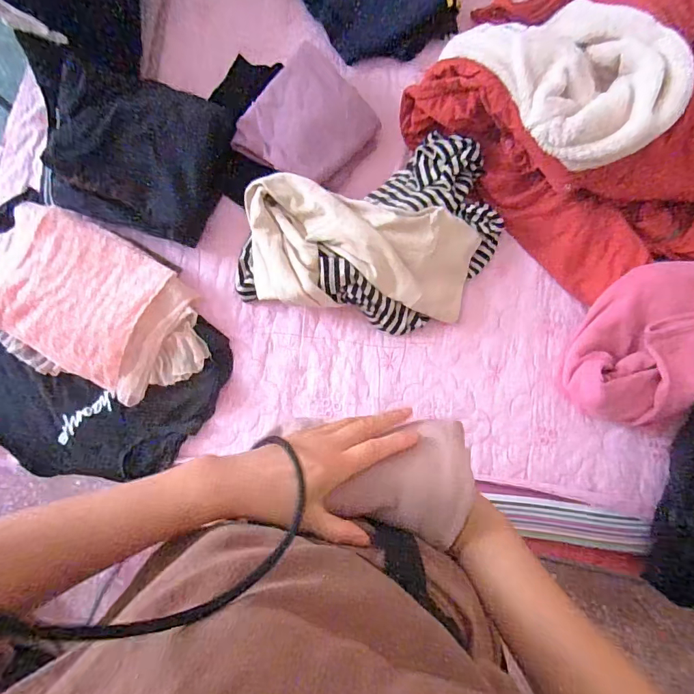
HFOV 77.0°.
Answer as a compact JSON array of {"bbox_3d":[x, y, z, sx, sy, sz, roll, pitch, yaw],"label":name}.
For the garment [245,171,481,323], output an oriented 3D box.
[{"bbox_3d":[0.025,-0.171,0.775,0.401,0.095,0.220,7,82,3],"label":"garment"}]

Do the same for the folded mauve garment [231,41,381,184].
[{"bbox_3d":[-0.079,-0.409,0.810,0.211,0.068,0.225,43,86,7],"label":"folded mauve garment"}]

